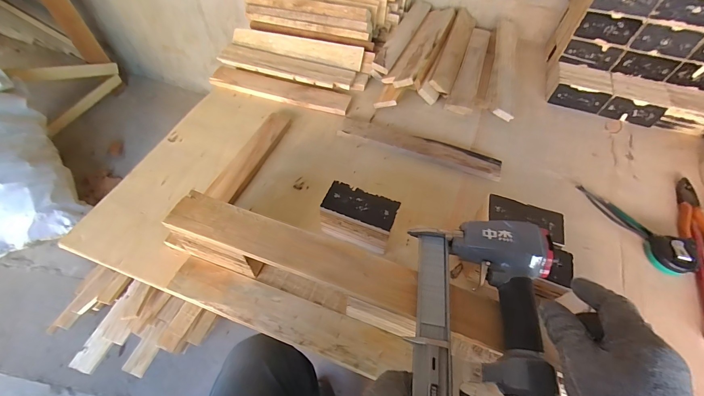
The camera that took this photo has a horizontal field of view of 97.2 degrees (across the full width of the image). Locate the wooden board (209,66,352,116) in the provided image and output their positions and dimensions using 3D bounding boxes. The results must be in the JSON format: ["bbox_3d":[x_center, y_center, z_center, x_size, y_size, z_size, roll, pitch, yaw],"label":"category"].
[{"bbox_3d":[-0.177,-0.261,0.757,0.355,0.019,0.069,17,57,8],"label":"wooden board"}]

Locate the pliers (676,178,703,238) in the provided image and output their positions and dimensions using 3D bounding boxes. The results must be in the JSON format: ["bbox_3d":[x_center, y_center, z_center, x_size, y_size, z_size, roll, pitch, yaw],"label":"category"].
[{"bbox_3d":[0.646,0.023,0.593,0.045,0.018,0.166,18,57,9],"label":"pliers"}]

